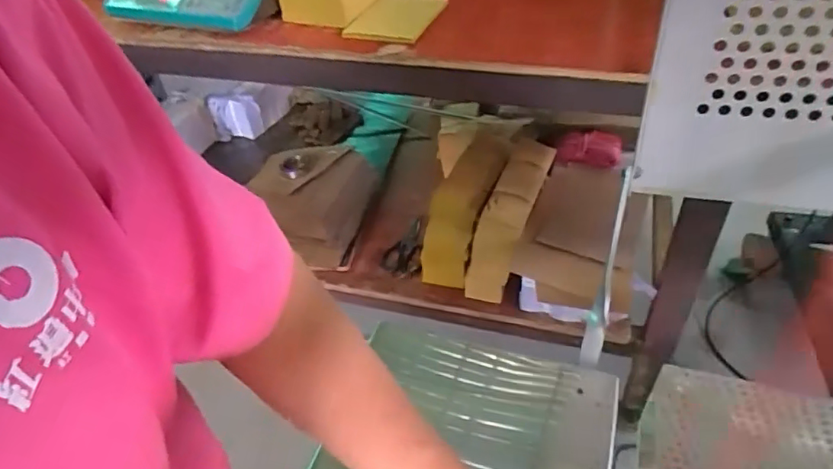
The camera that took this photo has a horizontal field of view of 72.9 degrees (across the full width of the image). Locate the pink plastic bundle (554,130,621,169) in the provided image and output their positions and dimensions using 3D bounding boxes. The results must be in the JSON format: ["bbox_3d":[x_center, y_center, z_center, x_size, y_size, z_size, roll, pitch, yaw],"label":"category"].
[{"bbox_3d":[0.357,-0.177,1.187,0.137,0.041,0.091,10,46,16],"label":"pink plastic bundle"}]

